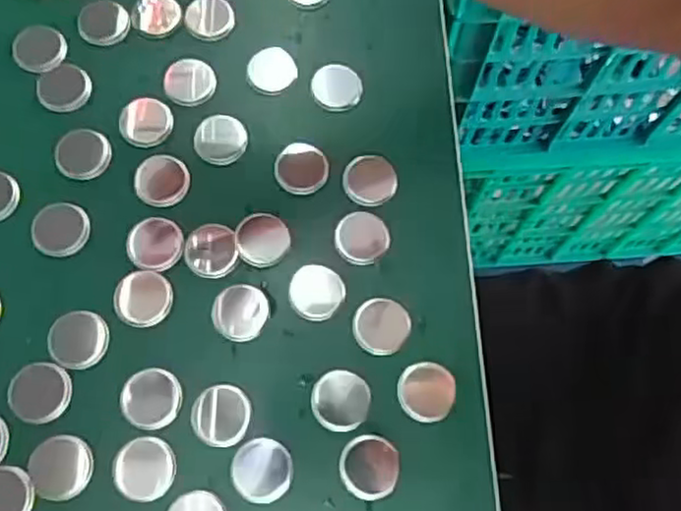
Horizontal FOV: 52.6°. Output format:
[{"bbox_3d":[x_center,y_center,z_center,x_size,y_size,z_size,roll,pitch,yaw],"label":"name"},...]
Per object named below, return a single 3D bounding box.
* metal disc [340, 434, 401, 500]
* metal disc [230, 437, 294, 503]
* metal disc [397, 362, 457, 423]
[{"bbox_3d":[0.015,0.108,0.352,0.030,0.004,0.031,0,71,-1],"label":"metal disc"},{"bbox_3d":[-0.040,0.108,0.348,0.030,0.004,0.030,0,71,-1],"label":"metal disc"},{"bbox_3d":[0.046,0.072,0.365,0.030,0.004,0.031,0,71,-1],"label":"metal disc"}]

